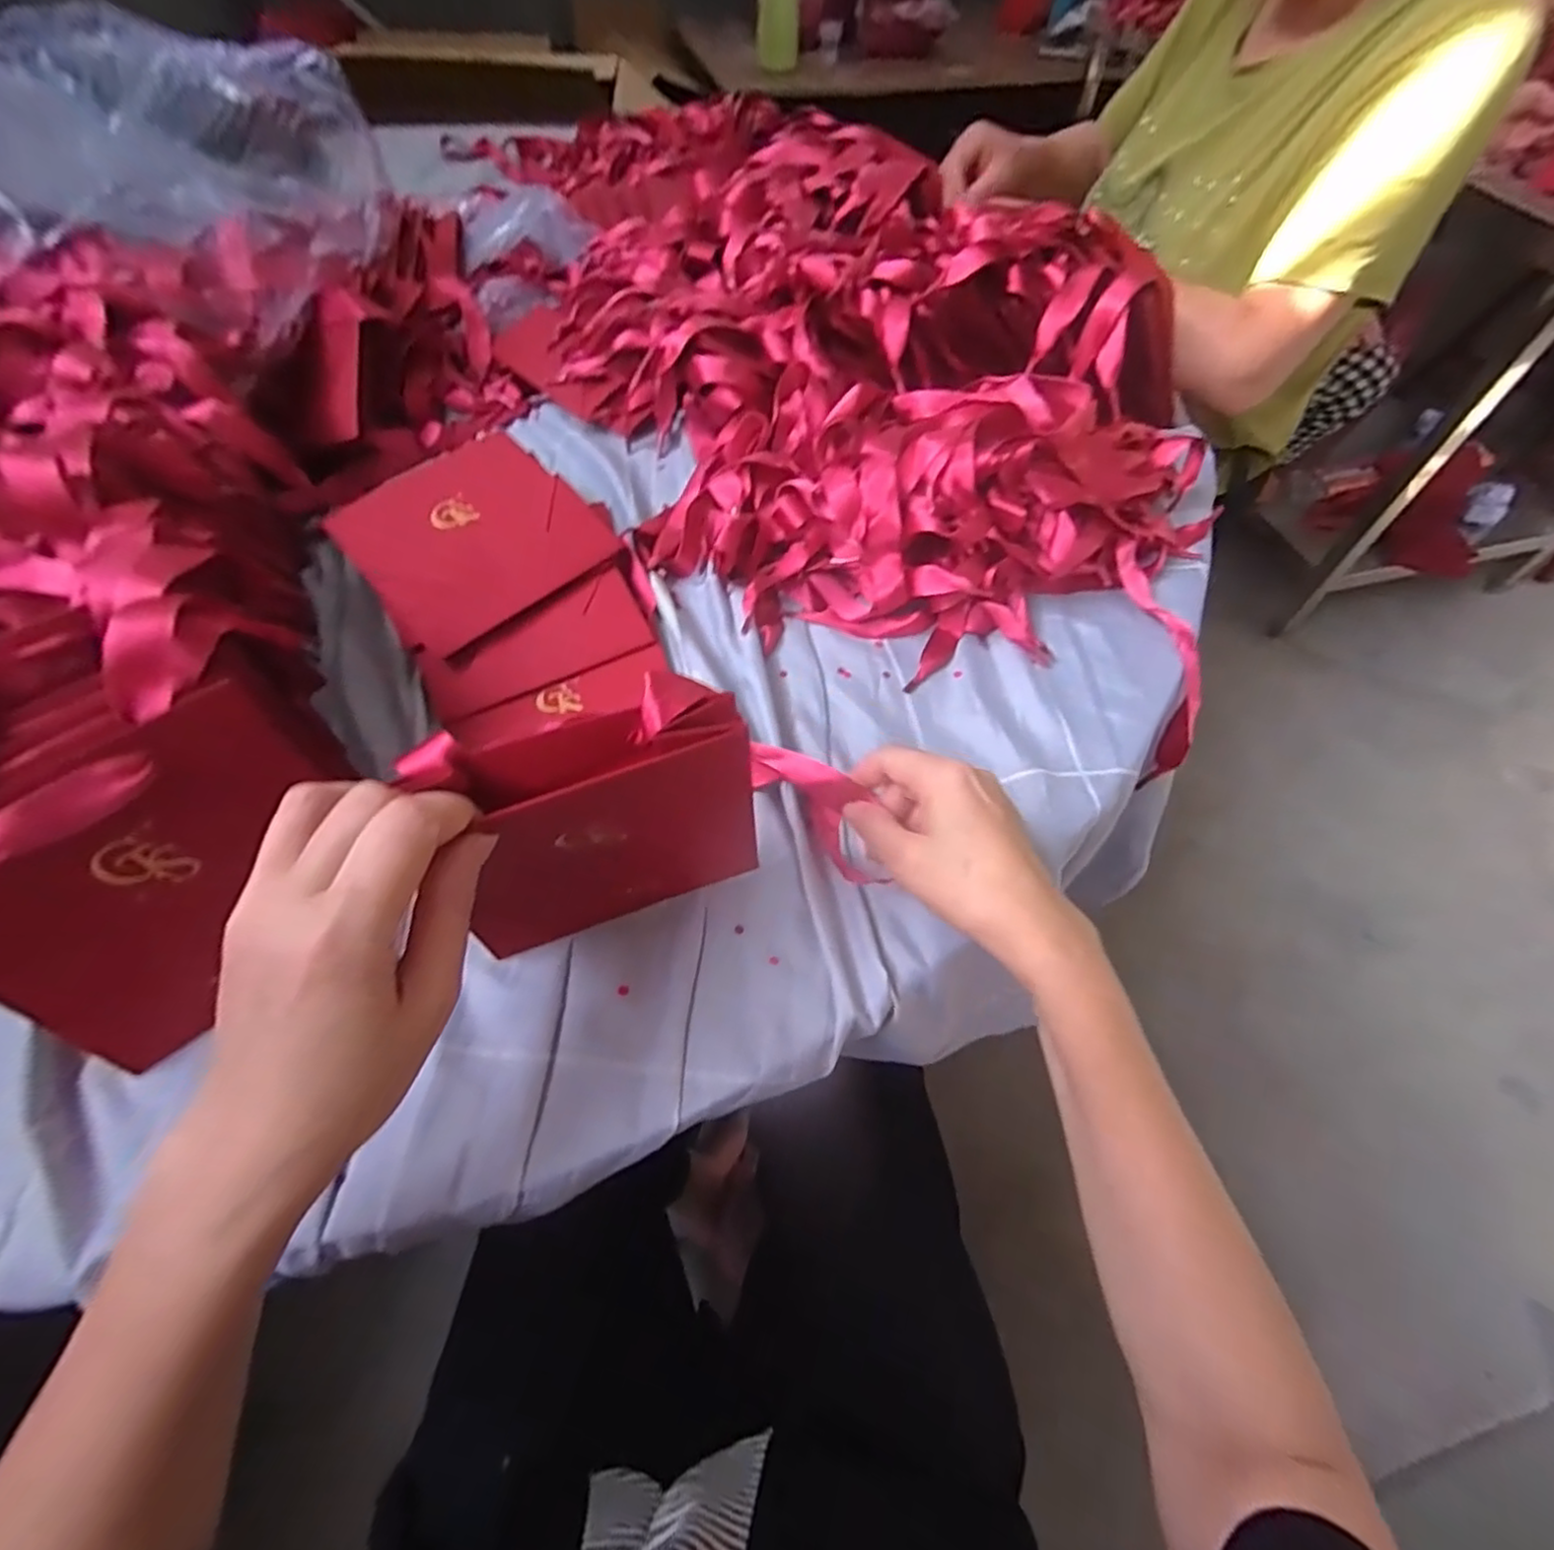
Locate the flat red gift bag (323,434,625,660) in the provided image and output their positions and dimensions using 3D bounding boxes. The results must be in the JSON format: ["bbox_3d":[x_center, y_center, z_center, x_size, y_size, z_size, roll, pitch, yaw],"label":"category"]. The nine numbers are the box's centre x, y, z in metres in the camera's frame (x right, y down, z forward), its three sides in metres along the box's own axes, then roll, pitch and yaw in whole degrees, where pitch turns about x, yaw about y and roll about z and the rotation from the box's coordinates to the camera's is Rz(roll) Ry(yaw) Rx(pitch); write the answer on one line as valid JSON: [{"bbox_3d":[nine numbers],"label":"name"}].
[{"bbox_3d":[-0.200,-0.160,0.452,0.140,0.012,0.137,-39,78,-17],"label":"flat red gift bag"}]

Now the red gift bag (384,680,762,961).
[{"bbox_3d":[-0.075,0.023,0.294,0.131,0.152,0.030,-16,60,-11],"label":"red gift bag"}]

